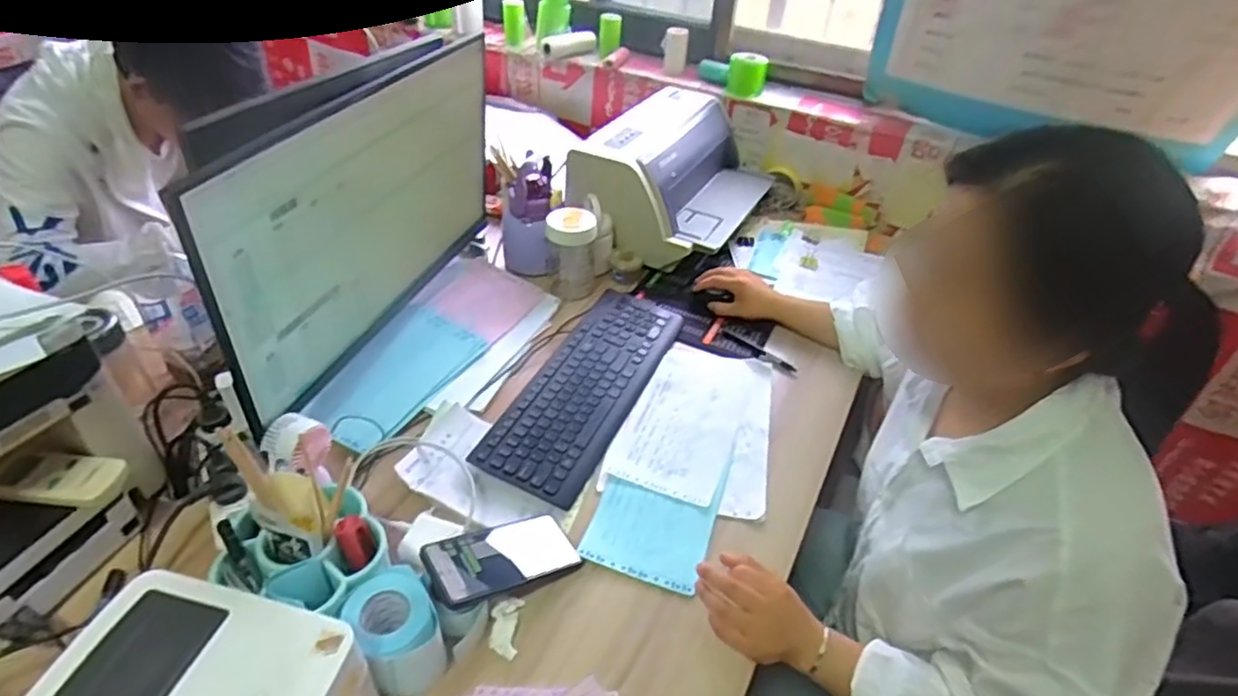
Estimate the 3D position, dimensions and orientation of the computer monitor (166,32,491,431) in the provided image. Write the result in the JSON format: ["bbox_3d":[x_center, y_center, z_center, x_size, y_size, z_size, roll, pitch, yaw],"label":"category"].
[{"bbox_3d":[-0.301,-0.172,0.871,0.055,0.306,0.543,14,41,12],"label":"computer monitor"}]

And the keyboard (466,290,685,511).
[{"bbox_3d":[-0.039,0.043,0.963,0.143,0.016,0.417,19,42,17],"label":"keyboard"}]

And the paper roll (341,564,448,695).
[{"bbox_3d":[-0.208,0.271,0.636,0.072,0.075,0.088,-27,49,-32],"label":"paper roll"}]

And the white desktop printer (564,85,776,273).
[{"bbox_3d":[0.112,-0.324,1.282,0.278,0.184,0.390,22,43,20],"label":"white desktop printer"}]

